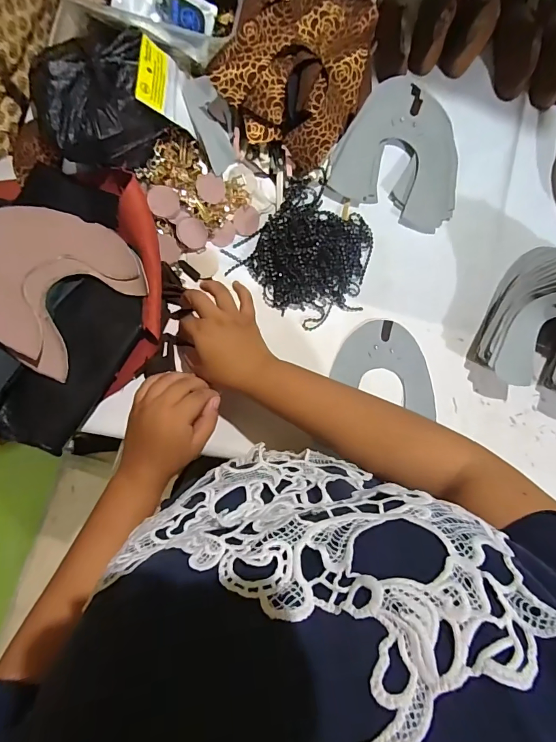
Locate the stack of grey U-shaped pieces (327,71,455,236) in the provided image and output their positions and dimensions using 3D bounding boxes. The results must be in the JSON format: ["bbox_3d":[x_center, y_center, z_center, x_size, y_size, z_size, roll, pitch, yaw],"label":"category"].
[{"bbox_3d":[0.168,-0.297,0.504,0.167,0.021,0.191,17,83,-7],"label":"stack of grey U-shaped pieces"}]

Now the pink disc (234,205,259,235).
[{"bbox_3d":[-0.038,-0.185,0.473,0.032,0.004,0.033,-7,108,-23],"label":"pink disc"}]

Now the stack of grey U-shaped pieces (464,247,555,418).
[{"bbox_3d":[0.350,-0.050,0.465,0.164,0.116,0.186,16,83,-7],"label":"stack of grey U-shaped pieces"}]

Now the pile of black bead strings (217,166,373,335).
[{"bbox_3d":[0.046,-0.148,0.471,0.148,0.030,0.163,37,81,-4],"label":"pile of black bead strings"}]

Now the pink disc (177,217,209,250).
[{"bbox_3d":[-0.100,-0.161,0.452,0.034,0.004,0.034,-3,100,-19],"label":"pink disc"}]

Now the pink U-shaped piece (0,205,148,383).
[{"bbox_3d":[-0.244,-0.103,0.410,0.169,0.042,0.158,42,81,-3],"label":"pink U-shaped piece"}]

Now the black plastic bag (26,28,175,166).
[{"bbox_3d":[-0.189,-0.286,0.416,0.115,0.075,0.140,42,81,-3],"label":"black plastic bag"}]

